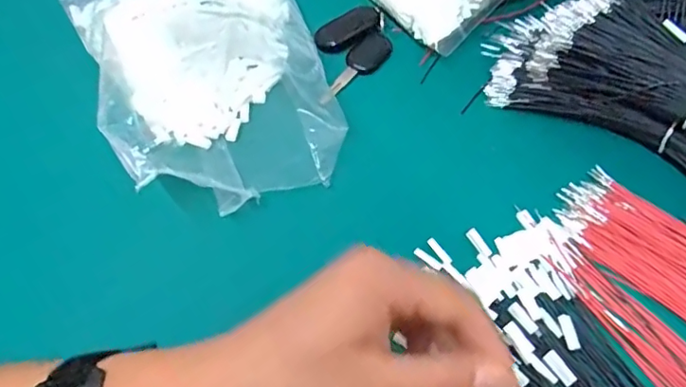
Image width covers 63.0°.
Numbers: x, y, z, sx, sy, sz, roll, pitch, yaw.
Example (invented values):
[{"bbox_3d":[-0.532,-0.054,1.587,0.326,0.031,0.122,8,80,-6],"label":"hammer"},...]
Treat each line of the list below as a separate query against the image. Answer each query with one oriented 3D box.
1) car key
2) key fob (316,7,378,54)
[{"bbox_3d":[0.010,-0.099,0.446,0.026,0.006,0.082,34,65,21],"label":"car key"},{"bbox_3d":[0.003,-0.134,0.457,0.057,0.012,0.030,-32,62,-17],"label":"key fob"}]

